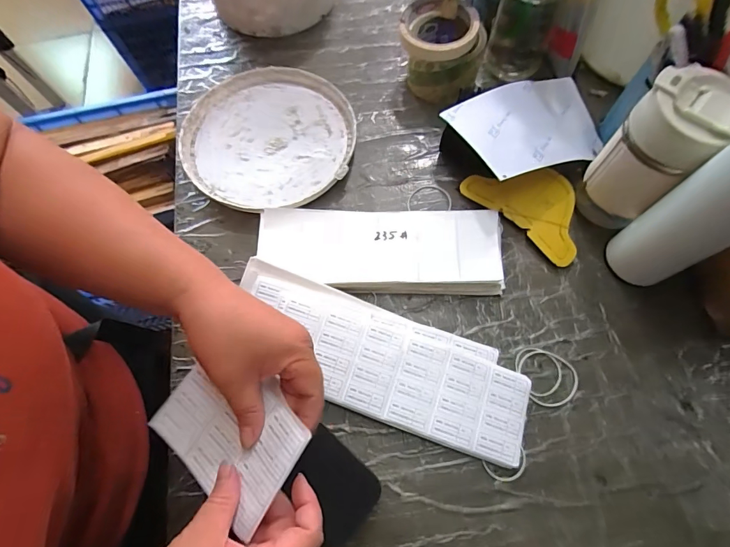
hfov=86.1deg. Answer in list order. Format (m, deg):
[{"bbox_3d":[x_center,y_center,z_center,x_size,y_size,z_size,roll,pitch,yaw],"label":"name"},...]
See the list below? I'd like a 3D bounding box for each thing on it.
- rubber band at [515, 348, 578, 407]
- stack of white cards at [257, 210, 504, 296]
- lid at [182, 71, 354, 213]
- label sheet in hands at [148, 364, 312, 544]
[{"bbox_3d":[0.178,0.103,0.384,0.059,0.005,0.052,15,70,8],"label":"rubber band"},{"bbox_3d":[0.014,-0.026,0.427,0.257,0.025,0.088,2,68,3],"label":"stack of white cards"},{"bbox_3d":[-0.121,-0.174,0.498,0.208,0.021,0.205,-1,68,2],"label":"lid"},{"bbox_3d":[-0.103,0.119,0.294,0.126,0.019,0.084,27,88,32],"label":"label sheet in hands"}]

